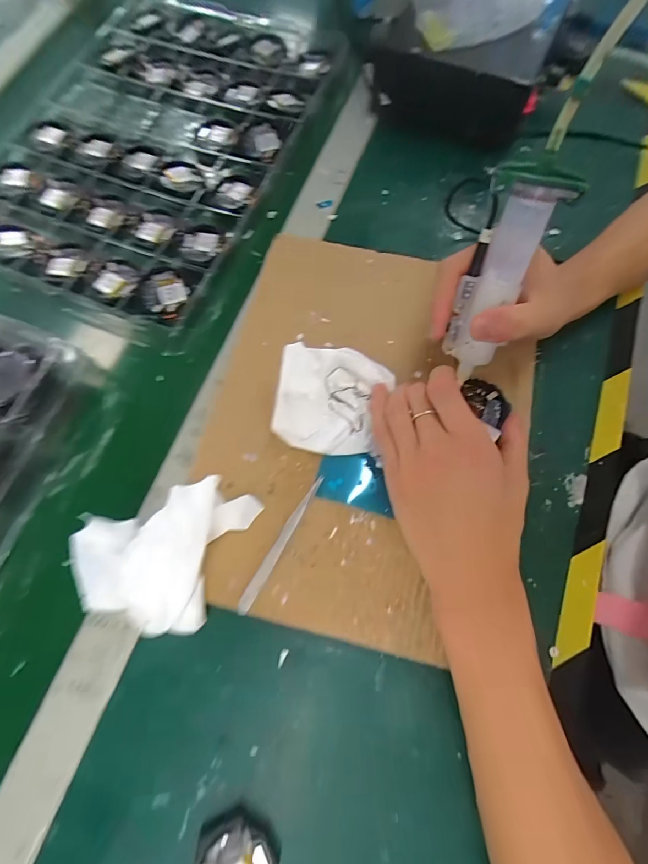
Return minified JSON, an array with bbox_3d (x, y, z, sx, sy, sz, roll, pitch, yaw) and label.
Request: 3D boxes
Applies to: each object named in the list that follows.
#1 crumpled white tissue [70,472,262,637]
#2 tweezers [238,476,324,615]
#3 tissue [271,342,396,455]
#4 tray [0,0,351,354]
[{"bbox_3d":[-0.109,0.078,0.269,0.090,0.055,0.111,21,74,8],"label":"crumpled white tissue"},{"bbox_3d":[-0.031,0.080,0.285,0.008,0.004,0.109,29,76,10],"label":"tweezers"},{"bbox_3d":[0.005,-0.025,0.310,0.085,0.018,0.081,9,73,5],"label":"tissue"},{"bbox_3d":[-0.202,-0.325,0.422,0.332,0.020,0.423,23,75,9],"label":"tray"}]

